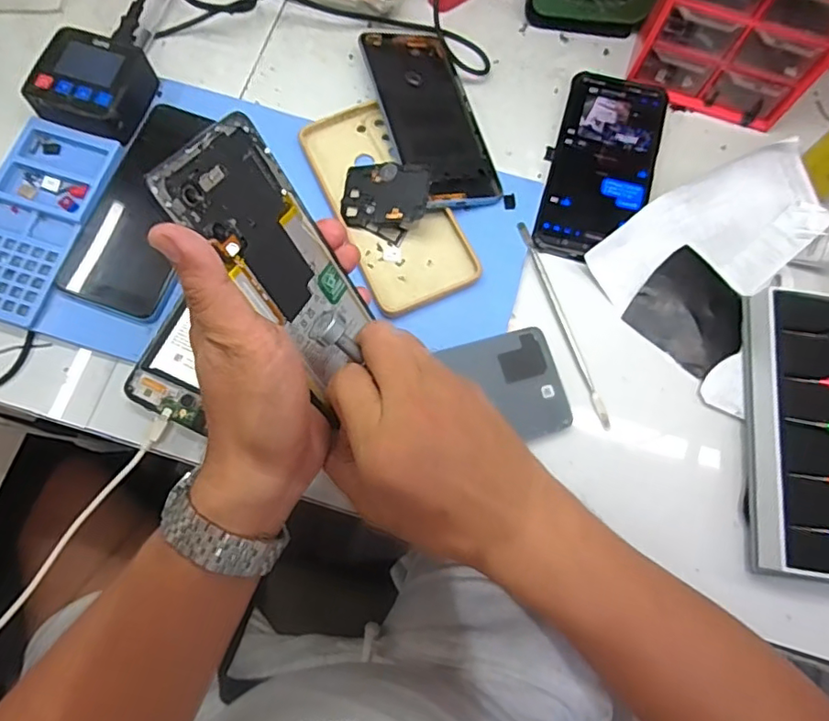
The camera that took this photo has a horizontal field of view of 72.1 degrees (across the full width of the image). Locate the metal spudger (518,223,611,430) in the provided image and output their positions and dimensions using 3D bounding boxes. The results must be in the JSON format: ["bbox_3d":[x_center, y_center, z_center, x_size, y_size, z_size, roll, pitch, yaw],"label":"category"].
[{"bbox_3d":[0.106,-0.027,0.411,0.008,0.010,0.161,-19,75,-6],"label":"metal spudger"}]

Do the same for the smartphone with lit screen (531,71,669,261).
[{"bbox_3d":[0.148,-0.153,0.447,0.078,0.010,0.169,16,75,3],"label":"smartphone with lit screen"}]

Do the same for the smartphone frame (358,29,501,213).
[{"bbox_3d":[0.010,-0.194,0.443,0.073,0.009,0.172,-9,68,-24],"label":"smartphone frame"}]

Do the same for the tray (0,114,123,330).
[{"bbox_3d":[-0.270,-0.100,0.409,0.073,0.020,0.152,15,75,3],"label":"tray"}]

